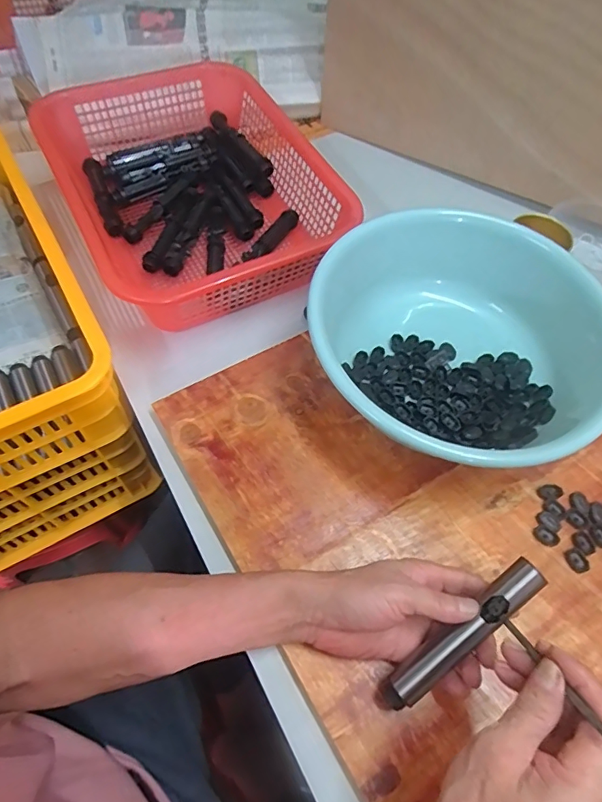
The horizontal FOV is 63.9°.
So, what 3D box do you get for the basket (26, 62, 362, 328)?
[{"bbox_3d":[-0.135,-0.294,0.636,0.327,0.092,0.422,-27,64,-17],"label":"basket"}]

